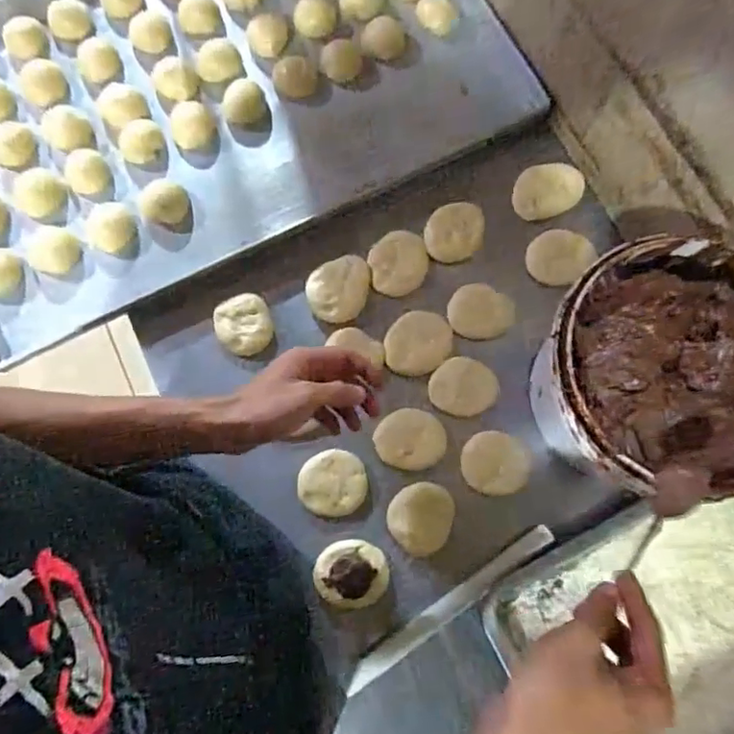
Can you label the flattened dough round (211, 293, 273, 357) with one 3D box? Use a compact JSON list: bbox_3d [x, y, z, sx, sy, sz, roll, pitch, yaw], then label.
[{"bbox_3d":[-0.139,-0.047,0.656,0.063,0.014,0.067,0,77,0],"label":"flattened dough round"}]

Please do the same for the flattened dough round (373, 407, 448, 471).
[{"bbox_3d":[0.046,0.077,0.622,0.074,0.014,0.064,-6,77,-2],"label":"flattened dough round"}]

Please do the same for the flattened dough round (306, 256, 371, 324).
[{"bbox_3d":[-0.031,-0.093,0.661,0.065,0.018,0.079,37,79,8],"label":"flattened dough round"}]

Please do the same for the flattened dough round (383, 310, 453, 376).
[{"bbox_3d":[0.058,-0.027,0.658,0.080,0.004,0.066,-39,80,-9],"label":"flattened dough round"}]

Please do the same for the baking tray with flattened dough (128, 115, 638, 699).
[{"bbox_3d":[0.077,0.007,0.637,0.524,0.024,0.442,-28,78,-6],"label":"baking tray with flattened dough"}]

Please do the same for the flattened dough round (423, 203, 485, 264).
[{"bbox_3d":[0.103,-0.157,0.681,0.067,0.007,0.072,0,77,0],"label":"flattened dough round"}]

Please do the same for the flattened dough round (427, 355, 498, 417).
[{"bbox_3d":[0.107,0.022,0.638,0.070,0.005,0.066,0,77,0],"label":"flattened dough round"}]

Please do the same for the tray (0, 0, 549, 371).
[{"bbox_3d":[-0.197,-0.338,0.722,0.733,0.054,0.456,-25,78,-6],"label":"tray"}]

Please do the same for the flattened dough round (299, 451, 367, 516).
[{"bbox_3d":[-0.036,0.121,0.611,0.070,0.013,0.065,0,77,0],"label":"flattened dough round"}]

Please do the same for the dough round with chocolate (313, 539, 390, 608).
[{"bbox_3d":[-0.016,0.208,0.586,0.072,0.016,0.062,-7,77,-2],"label":"dough round with chocolate"}]

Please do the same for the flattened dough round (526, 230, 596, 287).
[{"bbox_3d":[0.223,-0.130,0.681,0.066,0.007,0.082,42,80,9],"label":"flattened dough round"}]

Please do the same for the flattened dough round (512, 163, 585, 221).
[{"bbox_3d":[0.214,-0.208,0.691,0.087,0.010,0.061,-10,77,-2],"label":"flattened dough round"}]

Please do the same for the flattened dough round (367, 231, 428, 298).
[{"bbox_3d":[0.035,-0.121,0.679,0.064,0.010,0.079,20,78,5],"label":"flattened dough round"}]

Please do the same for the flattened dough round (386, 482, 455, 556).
[{"bbox_3d":[0.056,0.154,0.599,0.063,0.015,0.070,37,79,8],"label":"flattened dough round"}]

